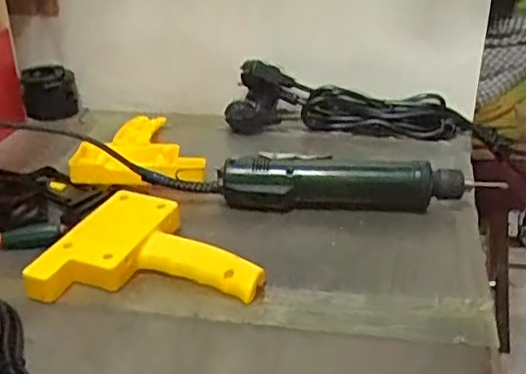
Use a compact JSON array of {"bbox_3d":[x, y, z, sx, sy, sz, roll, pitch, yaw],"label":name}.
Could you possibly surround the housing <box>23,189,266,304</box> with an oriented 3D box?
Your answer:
[{"bbox_3d":[-0.088,0.045,0.513,0.165,0.028,0.113,-2,28,-2],"label":"housing"}]

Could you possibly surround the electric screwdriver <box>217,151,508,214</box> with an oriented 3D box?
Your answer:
[{"bbox_3d":[0.081,0.000,0.589,0.238,0.044,0.049,4,28,7],"label":"electric screwdriver"}]

